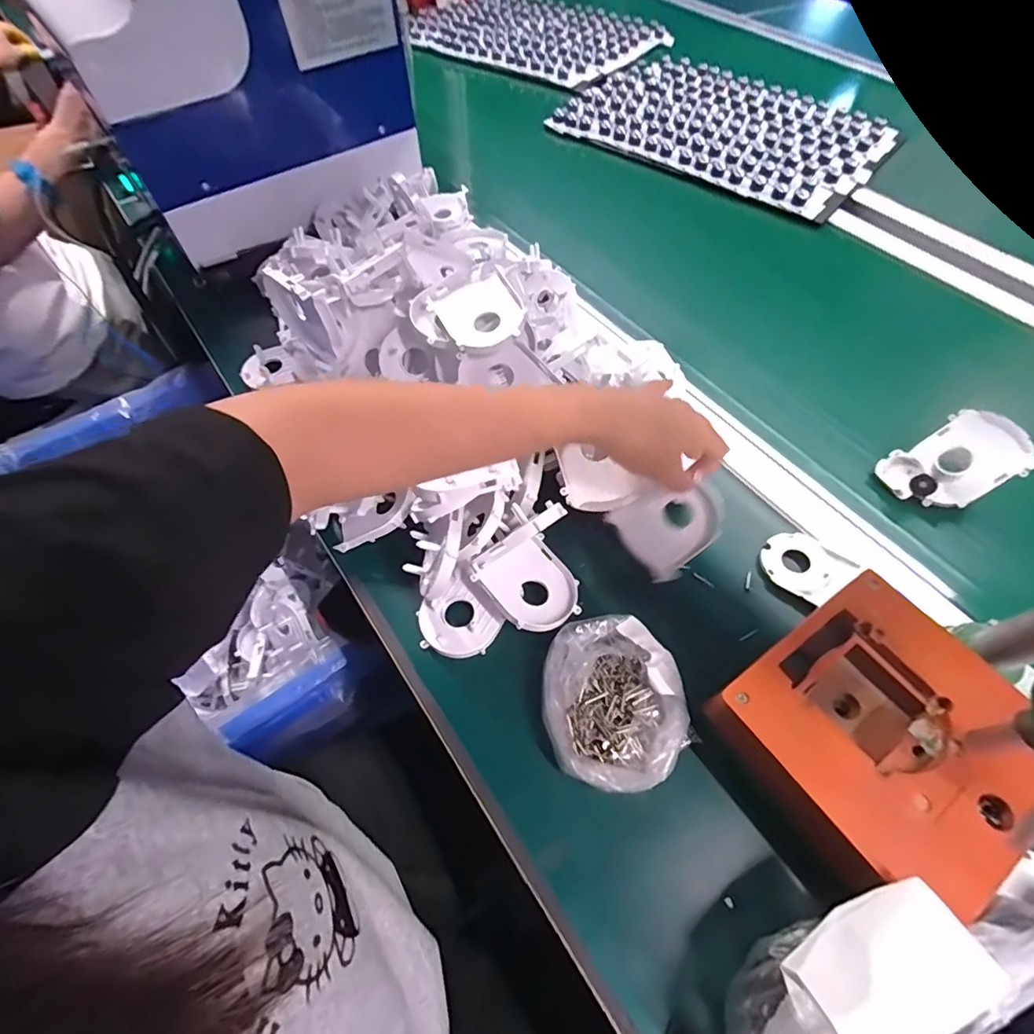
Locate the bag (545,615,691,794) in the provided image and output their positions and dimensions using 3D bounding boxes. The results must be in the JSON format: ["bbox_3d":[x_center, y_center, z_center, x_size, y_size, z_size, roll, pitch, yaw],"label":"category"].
[{"bbox_3d":[0.069,0.130,0.367,0.094,0.029,0.113,-4,62,-1],"label":"bag"}]

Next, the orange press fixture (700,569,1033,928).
[{"bbox_3d":[0.222,0.143,0.329,0.161,0.073,0.149,-30,66,-14],"label":"orange press fixture"}]

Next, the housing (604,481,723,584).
[{"bbox_3d":[0.123,0.010,0.406,0.081,0.007,0.067,-31,84,25],"label":"housing"}]

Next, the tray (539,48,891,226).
[{"bbox_3d":[0.333,-0.630,0.836,0.470,0.036,0.324,34,68,17],"label":"tray"}]

